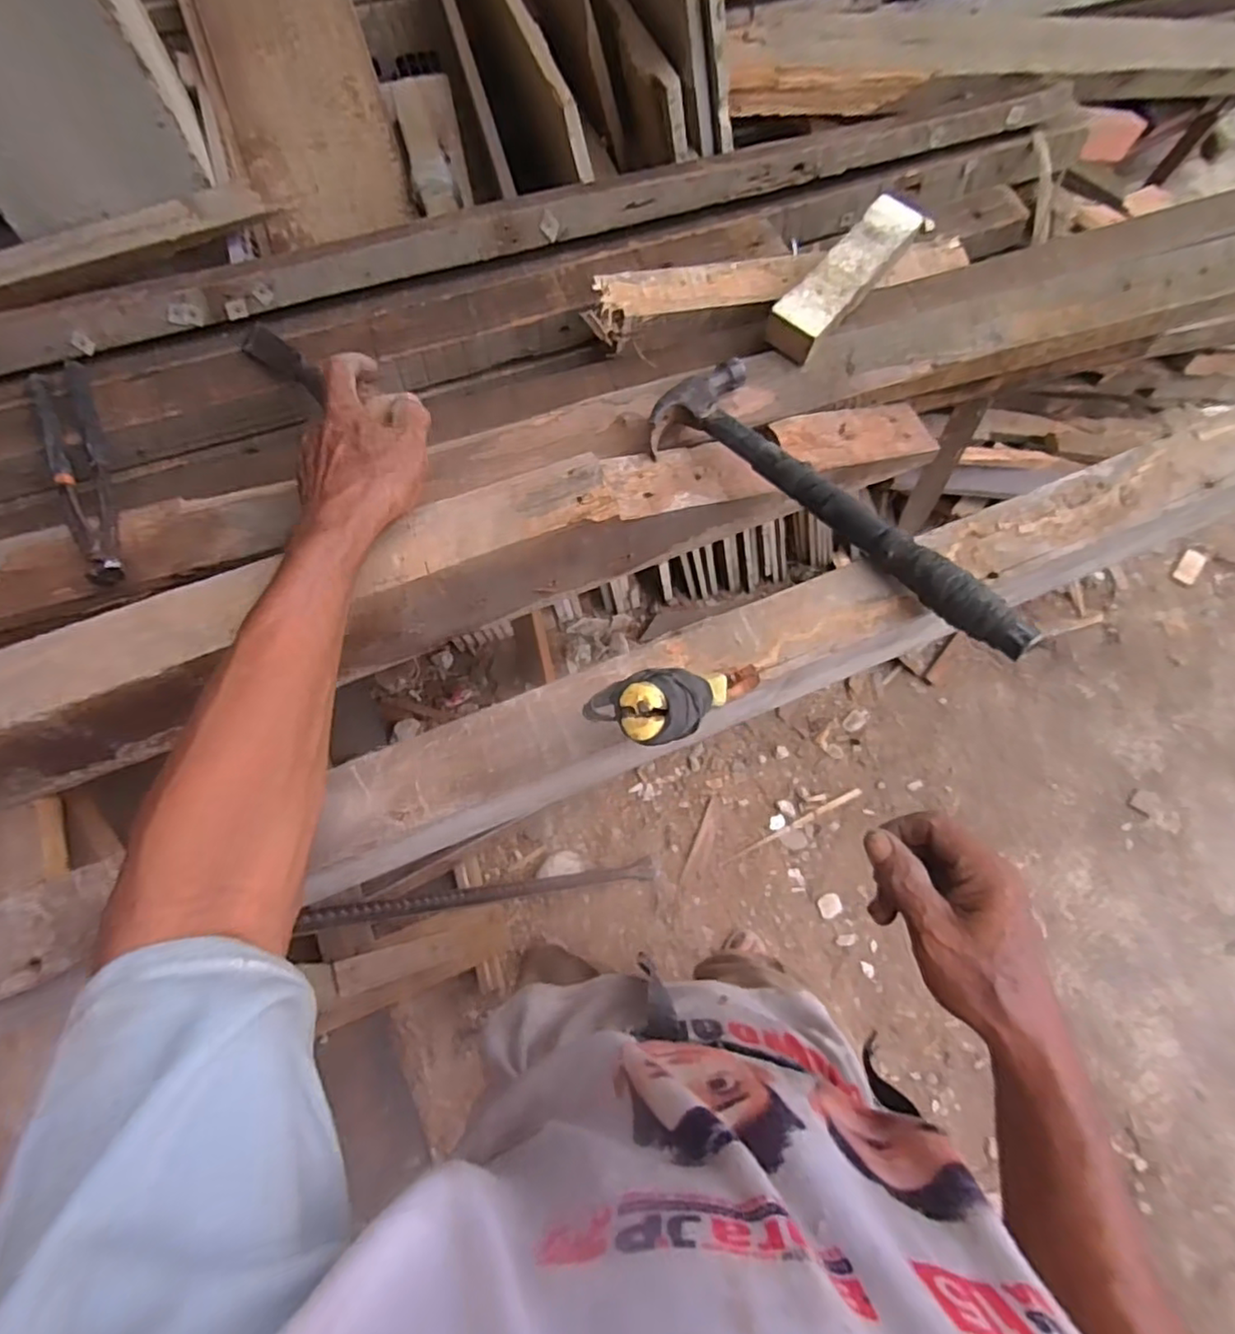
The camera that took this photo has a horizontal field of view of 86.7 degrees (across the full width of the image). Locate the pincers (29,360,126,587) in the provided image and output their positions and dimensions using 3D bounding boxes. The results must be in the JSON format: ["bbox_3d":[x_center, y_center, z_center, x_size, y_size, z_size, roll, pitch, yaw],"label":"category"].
[{"bbox_3d":[-0.445,-0.160,0.536,0.046,0.015,0.218,-20,73,-9],"label":"pincers"}]

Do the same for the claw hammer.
[{"bbox_3d":[0.148,-0.120,0.469,0.097,0.025,0.330,-33,60,-12],"label":"claw hammer"}]

